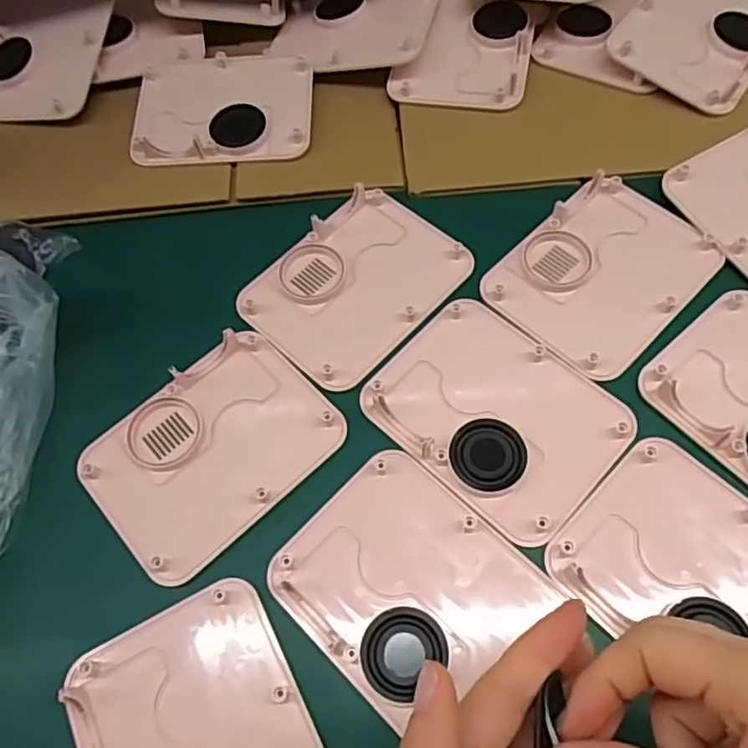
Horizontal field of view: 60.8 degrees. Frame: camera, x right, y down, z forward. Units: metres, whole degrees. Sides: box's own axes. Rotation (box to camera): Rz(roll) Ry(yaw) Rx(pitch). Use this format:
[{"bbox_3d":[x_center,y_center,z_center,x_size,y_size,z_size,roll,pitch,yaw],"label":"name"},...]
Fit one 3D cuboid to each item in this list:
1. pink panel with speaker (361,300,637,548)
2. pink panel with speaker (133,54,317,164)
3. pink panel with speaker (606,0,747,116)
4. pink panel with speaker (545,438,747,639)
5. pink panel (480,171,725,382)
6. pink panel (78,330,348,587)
[{"bbox_3d":[0.064,0.018,0.343,0.125,0.009,0.096,40,71,22],"label":"pink panel with speaker"},{"bbox_3d":[-0.107,-0.190,0.452,0.125,0.013,0.096,-1,62,4],"label":"pink panel with speaker"},{"bbox_3d":[0.232,-0.246,0.452,0.097,0.014,0.129,32,69,19],"label":"pink panel with speaker"},{"bbox_3d":[0.155,0.096,0.297,0.123,0.010,0.092,40,71,22],"label":"pink panel with speaker"},{"bbox_3d":[0.137,-0.062,0.380,0.123,0.009,0.095,-41,66,-17],"label":"pink panel"},{"bbox_3d":[-0.087,0.040,0.346,0.124,0.010,0.095,-42,69,-15],"label":"pink panel"}]

